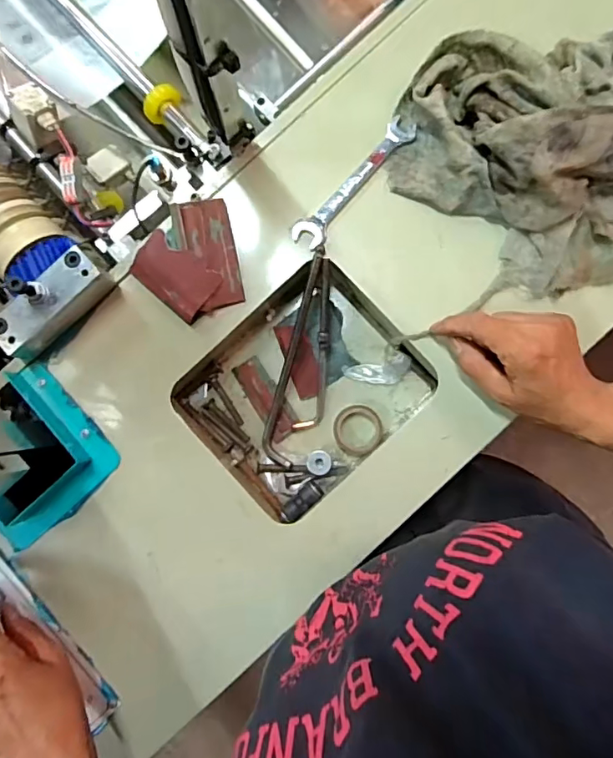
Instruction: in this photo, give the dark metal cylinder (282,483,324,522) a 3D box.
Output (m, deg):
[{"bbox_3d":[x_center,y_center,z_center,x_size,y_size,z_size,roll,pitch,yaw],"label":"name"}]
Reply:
[{"bbox_3d":[-0.005,0.115,0.484,0.043,0.015,0.014,-40,86,0],"label":"dark metal cylinder"}]

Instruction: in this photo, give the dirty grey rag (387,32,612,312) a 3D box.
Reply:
[{"bbox_3d":[0.204,-0.181,0.428,0.247,0.064,0.210,-8,86,2],"label":"dirty grey rag"}]

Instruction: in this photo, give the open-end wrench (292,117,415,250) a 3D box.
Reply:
[{"bbox_3d":[0.043,-0.171,0.456,0.028,0.009,0.138,44,89,4],"label":"open-end wrench"}]

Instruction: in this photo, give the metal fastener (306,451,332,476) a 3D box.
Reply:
[{"bbox_3d":[0.012,0.078,0.486,0.023,0.006,0.022,-3,87,2],"label":"metal fastener"}]

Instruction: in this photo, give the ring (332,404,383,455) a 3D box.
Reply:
[{"bbox_3d":[0.049,0.049,0.491,0.045,0.010,0.047,0,87,2],"label":"ring"}]

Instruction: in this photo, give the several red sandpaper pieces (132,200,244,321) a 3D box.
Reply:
[{"bbox_3d":[-0.105,-0.103,0.457,0.086,0.017,0.097,-12,86,2],"label":"several red sandpaper pieces"}]

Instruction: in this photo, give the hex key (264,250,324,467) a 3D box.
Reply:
[{"bbox_3d":[-0.008,-0.016,0.475,0.028,0.018,0.196,14,103,3],"label":"hex key"}]

